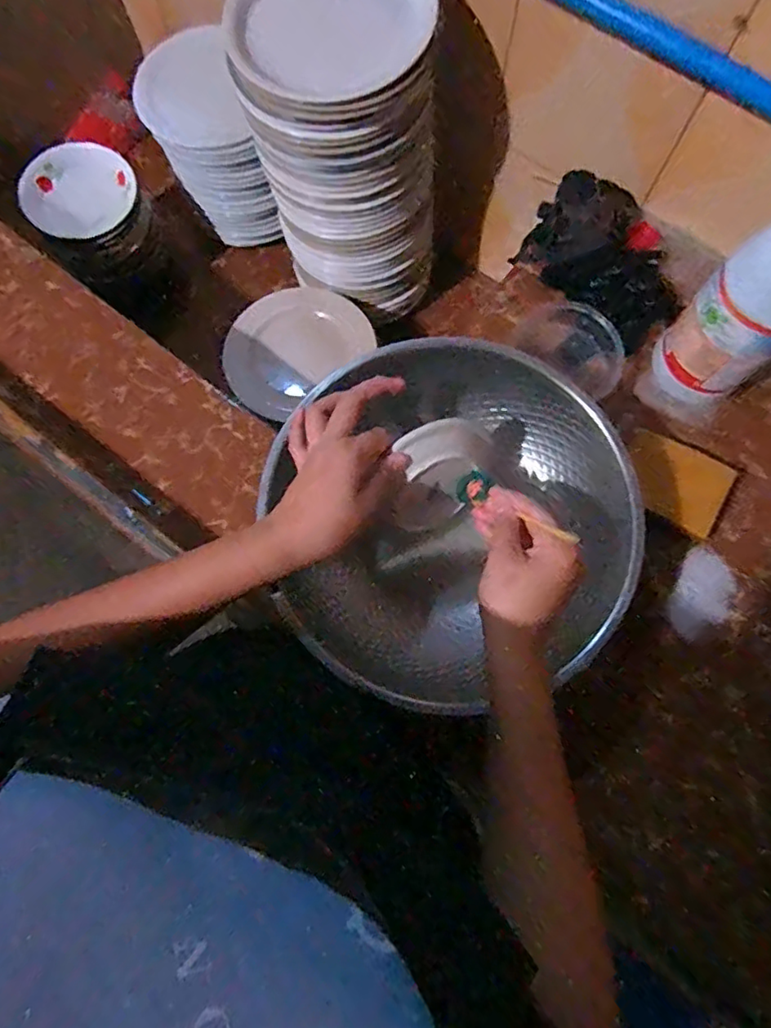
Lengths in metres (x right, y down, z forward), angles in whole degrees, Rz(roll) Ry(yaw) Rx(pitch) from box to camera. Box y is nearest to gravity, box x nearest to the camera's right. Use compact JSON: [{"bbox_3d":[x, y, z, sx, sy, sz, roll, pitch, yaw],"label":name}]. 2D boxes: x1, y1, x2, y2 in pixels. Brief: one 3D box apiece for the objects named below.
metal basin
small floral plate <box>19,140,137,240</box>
[{"bbox_3d":[0.053,0.003,0.516,0.270,0.131,0.322,-16,77,-3],"label":"metal basin"},{"bbox_3d":[-0.403,-0.428,0.771,0.143,0.031,0.121,-8,77,-1],"label":"small floral plate"}]

